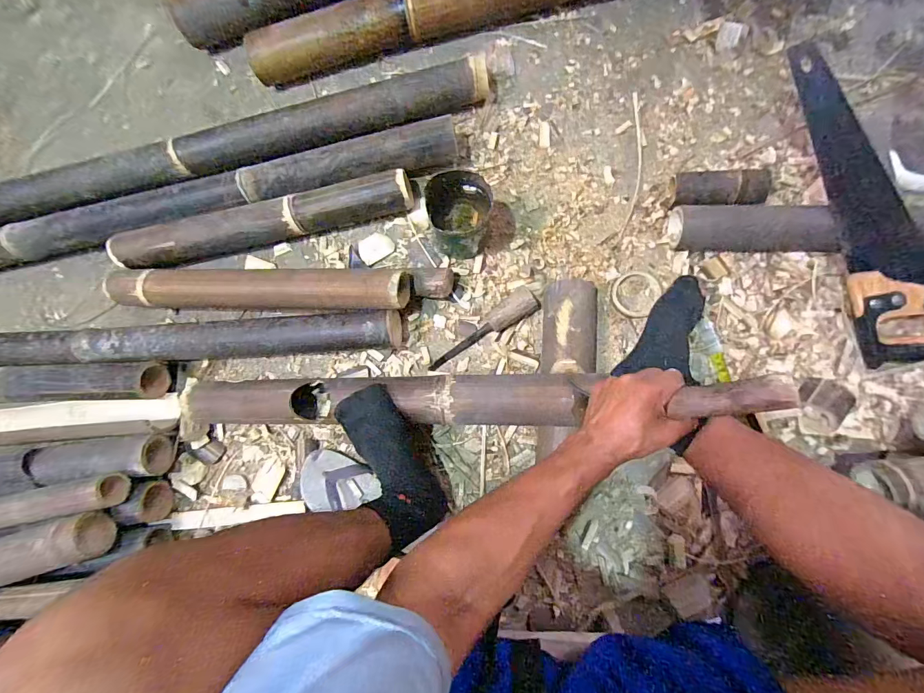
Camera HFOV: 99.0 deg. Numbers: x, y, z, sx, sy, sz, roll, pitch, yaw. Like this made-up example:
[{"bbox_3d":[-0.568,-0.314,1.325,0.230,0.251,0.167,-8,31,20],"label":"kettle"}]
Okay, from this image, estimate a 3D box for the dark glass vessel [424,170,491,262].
[{"bbox_3d":[-0.006,-0.209,0.638,0.109,0.105,0.105,4,84,8],"label":"dark glass vessel"}]

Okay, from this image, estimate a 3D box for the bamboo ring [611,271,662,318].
[{"bbox_3d":[0.279,-0.086,0.636,0.072,0.011,0.076,-1,84,7],"label":"bamboo ring"}]

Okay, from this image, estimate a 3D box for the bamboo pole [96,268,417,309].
[{"bbox_3d":[-0.368,-0.097,0.659,0.569,0.060,0.074,2,84,8],"label":"bamboo pole"}]

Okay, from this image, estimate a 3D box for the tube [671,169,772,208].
[{"bbox_3d":[0.402,-0.243,0.613,0.146,0.050,0.054,4,84,8],"label":"tube"}]

